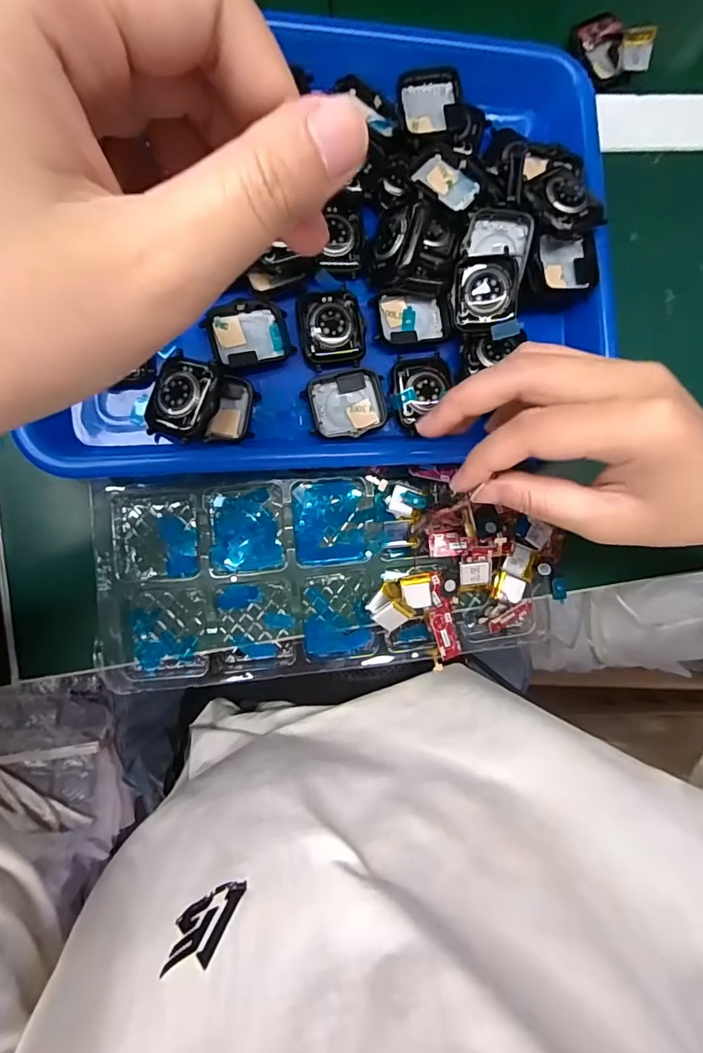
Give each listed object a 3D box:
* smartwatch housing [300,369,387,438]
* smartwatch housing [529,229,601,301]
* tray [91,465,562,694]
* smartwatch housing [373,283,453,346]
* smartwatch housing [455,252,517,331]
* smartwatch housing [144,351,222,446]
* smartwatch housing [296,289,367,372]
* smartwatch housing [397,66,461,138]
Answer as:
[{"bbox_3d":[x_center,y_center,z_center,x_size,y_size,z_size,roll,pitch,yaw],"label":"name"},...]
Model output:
[{"bbox_3d":[-0.003,-0.070,0.282,0.045,0.010,0.037,-11,88,-9],"label":"smartwatch housing"},{"bbox_3d":[0.123,-0.153,0.284,0.041,0.013,0.037,-1,87,-8],"label":"smartwatch housing"},{"bbox_3d":[-0.010,0.025,0.287,0.257,0.021,0.114,-4,90,-5],"label":"tray"},{"bbox_3d":[0.035,-0.123,0.284,0.041,0.014,0.033,-6,88,-8],"label":"smartwatch housing"},{"bbox_3d":[0.076,-0.132,0.273,0.033,0.011,0.040,-1,93,9],"label":"smartwatch housing"},{"bbox_3d":[-0.089,-0.068,0.261,0.035,0.013,0.045,18,84,-7],"label":"smartwatch housing"},{"bbox_3d":[-0.011,-0.113,0.279,0.036,0.011,0.043,-10,88,-9],"label":"smartwatch housing"},{"bbox_3d":[0.046,-0.243,0.283,0.037,0.009,0.036,-8,88,-9],"label":"smartwatch housing"}]

